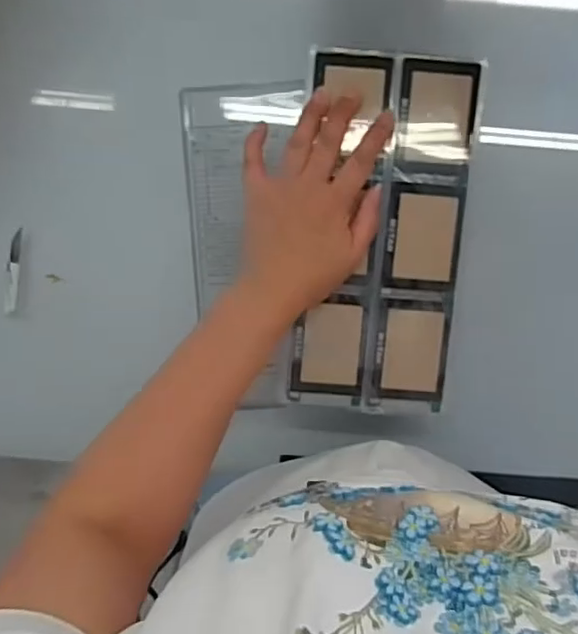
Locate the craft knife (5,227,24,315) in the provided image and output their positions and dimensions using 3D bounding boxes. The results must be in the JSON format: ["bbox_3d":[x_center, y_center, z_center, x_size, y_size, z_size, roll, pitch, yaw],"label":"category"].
[{"bbox_3d":[-0.262,-0.044,0.575,0.010,0.007,0.081,12,100,-1],"label":"craft knife"}]

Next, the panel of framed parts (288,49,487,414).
[{"bbox_3d":[0.074,-0.064,0.494,0.133,0.018,0.285,8,98,0],"label":"panel of framed parts"}]

